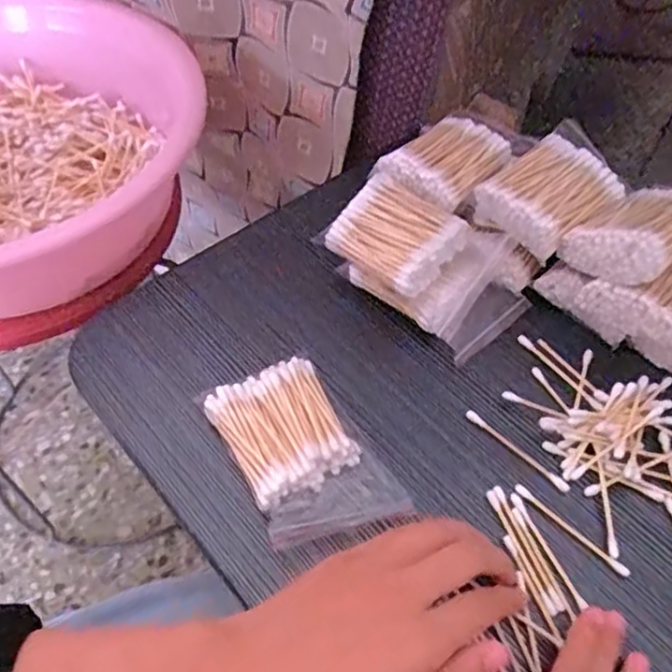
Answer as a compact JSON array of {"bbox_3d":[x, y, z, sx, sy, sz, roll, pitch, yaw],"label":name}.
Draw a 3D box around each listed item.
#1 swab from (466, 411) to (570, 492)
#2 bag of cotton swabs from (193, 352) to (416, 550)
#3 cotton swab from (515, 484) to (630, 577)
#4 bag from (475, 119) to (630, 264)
[{"bbox_3d":[0.105,0.066,0.370,0.069,0.004,0.007,38,61,23],"label":"swab"},{"bbox_3d":[-0.020,0.066,0.359,0.072,0.024,0.113,-24,59,-19],"label":"bag of cotton swabs"},{"bbox_3d":[0.127,0.103,0.342,0.068,0.004,0.006,38,61,22],"label":"cotton swab"},{"bbox_3d":[0.142,-0.094,0.408,0.080,0.029,0.063,-30,61,-22],"label":"bag"}]

